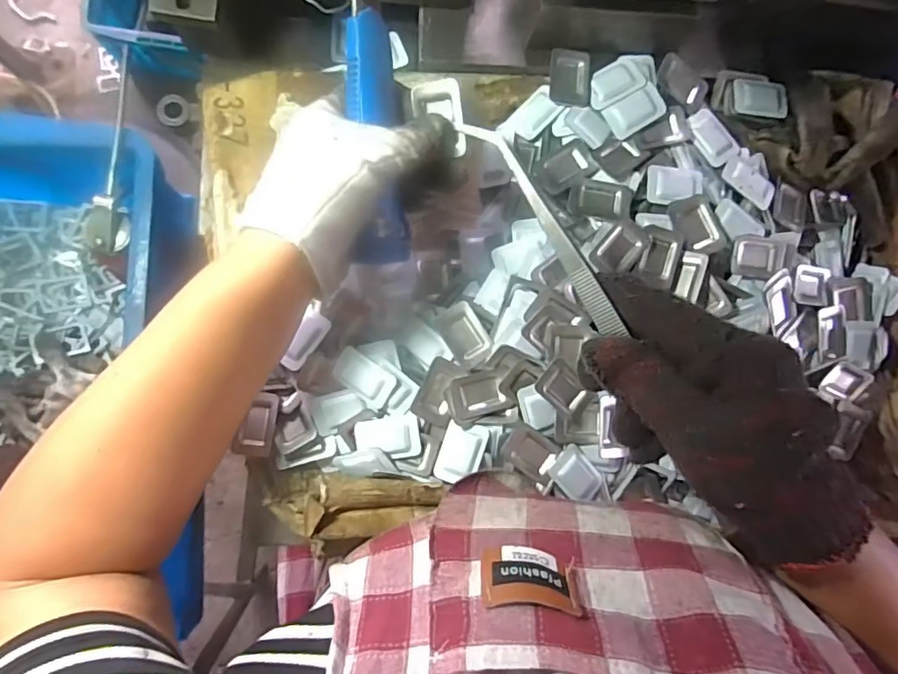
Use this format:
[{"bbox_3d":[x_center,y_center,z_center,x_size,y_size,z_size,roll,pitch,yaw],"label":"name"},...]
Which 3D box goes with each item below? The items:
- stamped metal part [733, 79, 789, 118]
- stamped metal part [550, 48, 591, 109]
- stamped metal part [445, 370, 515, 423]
[{"bbox_3d":[0.219,-0.167,0.366,0.038,0.005,0.027,3,86,-7],"label":"stamped metal part"},{"bbox_3d":[0.082,-0.176,0.356,0.027,0.007,0.040,6,86,-6],"label":"stamped metal part"},{"bbox_3d":[0.019,0.038,0.331,0.039,0.004,0.028,-16,89,-7],"label":"stamped metal part"}]

